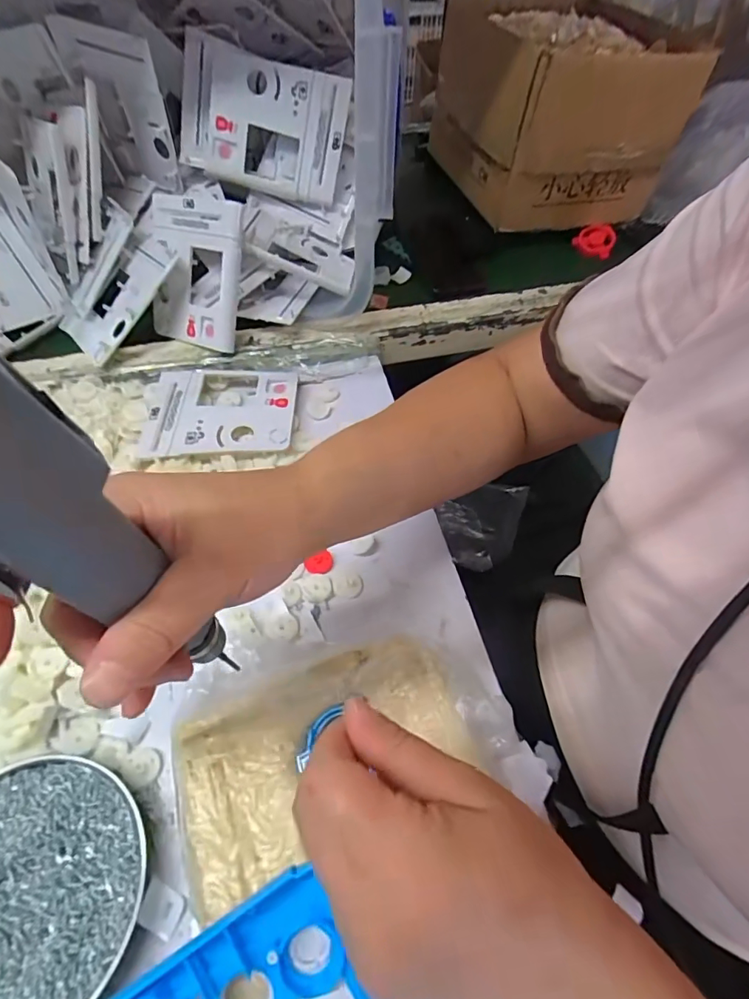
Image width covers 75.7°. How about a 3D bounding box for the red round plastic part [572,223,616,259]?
[{"bbox_3d":[0.304,-0.358,0.670,0.051,0.032,0.047,21,57,11],"label":"red round plastic part"}]

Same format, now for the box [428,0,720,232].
[{"bbox_3d":[0.228,-0.548,0.670,0.240,0.170,0.314,-11,57,-9],"label":"box"}]

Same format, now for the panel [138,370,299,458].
[{"bbox_3d":[-0.151,-0.088,0.480,0.142,0.015,0.112,-2,56,-3],"label":"panel"}]

